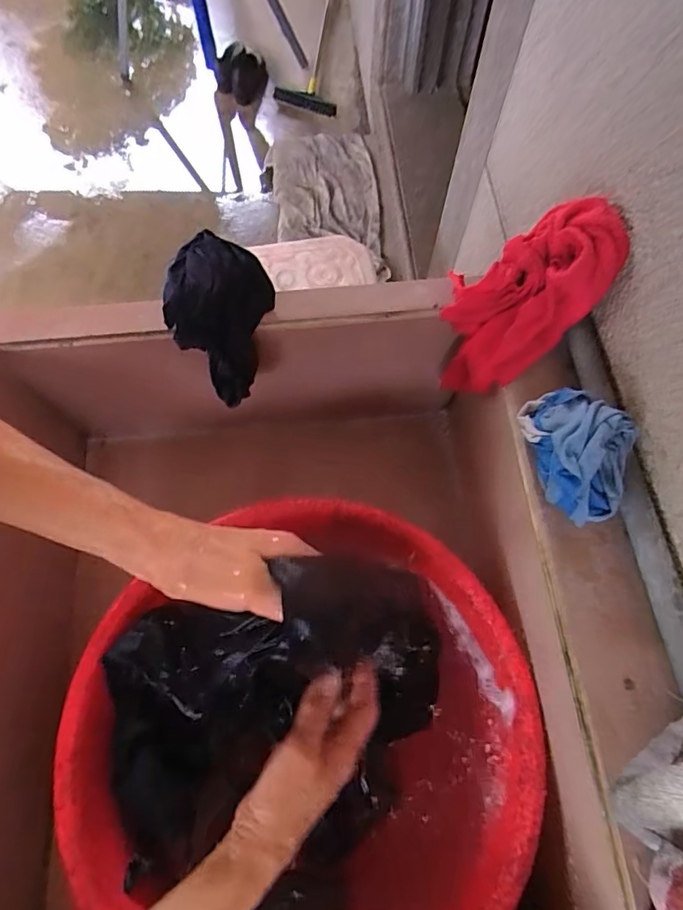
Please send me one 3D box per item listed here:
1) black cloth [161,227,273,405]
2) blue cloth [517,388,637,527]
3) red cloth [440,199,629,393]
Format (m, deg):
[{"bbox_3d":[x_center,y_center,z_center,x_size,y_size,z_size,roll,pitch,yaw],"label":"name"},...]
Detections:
[{"bbox_3d":[-0.105,-0.115,0.433,0.080,0.096,0.108,20,70,7],"label":"black cloth"},{"bbox_3d":[0.174,-0.006,0.365,0.061,0.042,0.105,-10,69,-4],"label":"blue cloth"},{"bbox_3d":[0.144,-0.124,0.431,0.113,0.173,0.098,-41,75,-14],"label":"red cloth"}]

